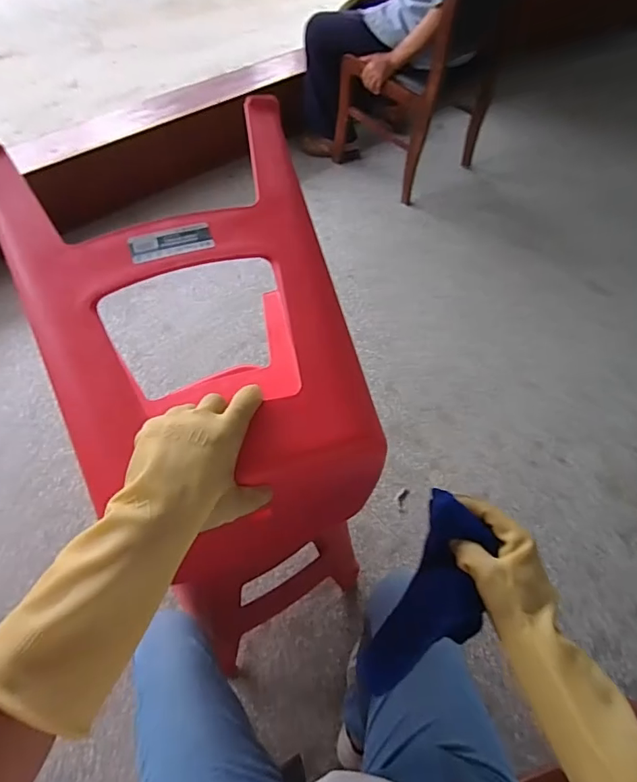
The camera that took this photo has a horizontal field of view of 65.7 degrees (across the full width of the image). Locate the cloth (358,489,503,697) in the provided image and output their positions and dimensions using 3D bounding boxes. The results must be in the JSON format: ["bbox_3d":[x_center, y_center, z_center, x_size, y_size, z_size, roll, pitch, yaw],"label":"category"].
[{"bbox_3d":[0.117,0.224,0.510,0.087,0.242,0.043,24,20,14],"label":"cloth"}]

